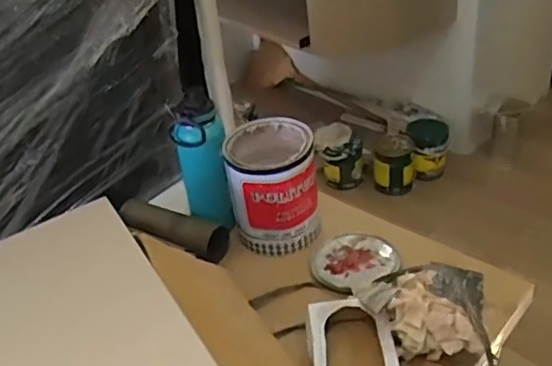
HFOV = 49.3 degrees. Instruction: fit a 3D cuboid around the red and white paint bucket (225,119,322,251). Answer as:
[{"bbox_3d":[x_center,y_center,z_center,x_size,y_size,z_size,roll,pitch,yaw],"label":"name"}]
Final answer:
[{"bbox_3d":[-0.007,0.005,1.115,0.162,0.184,0.161,-8,36,-2],"label":"red and white paint bucket"}]

